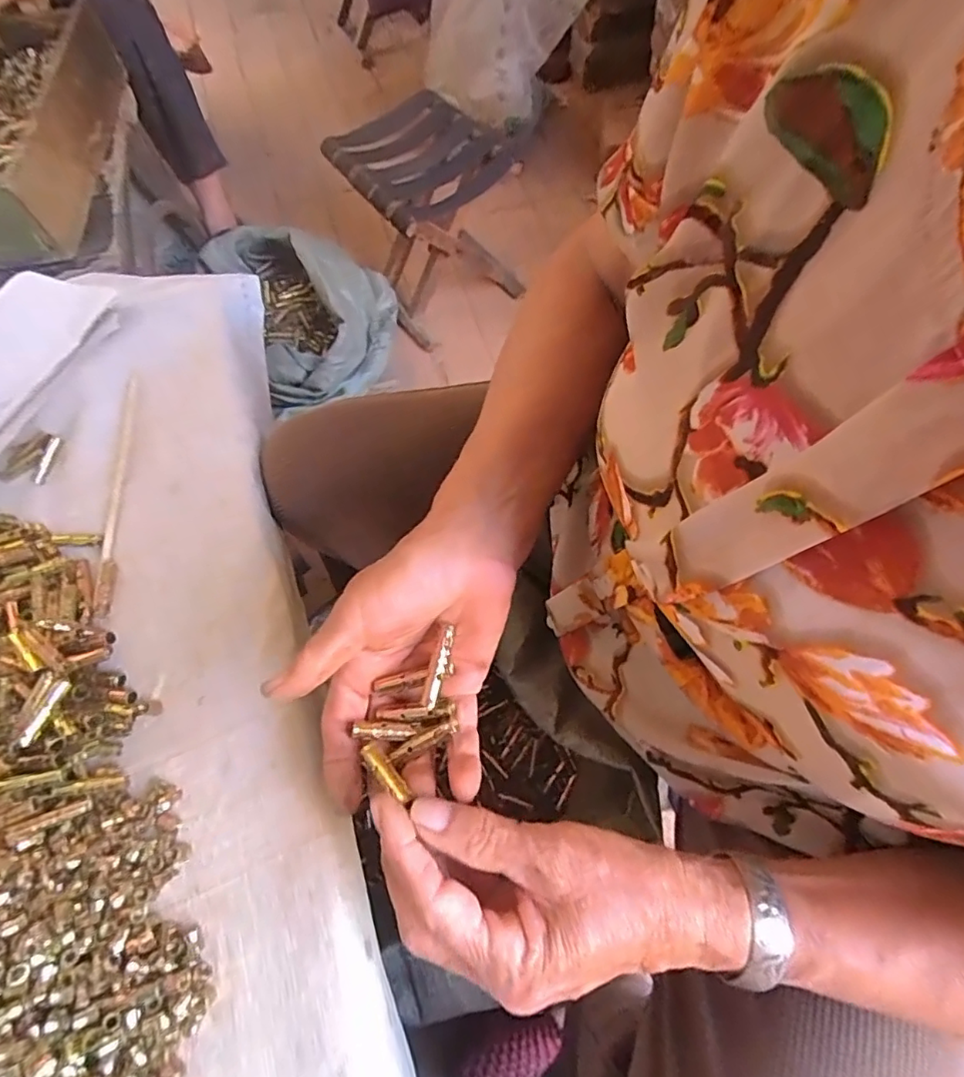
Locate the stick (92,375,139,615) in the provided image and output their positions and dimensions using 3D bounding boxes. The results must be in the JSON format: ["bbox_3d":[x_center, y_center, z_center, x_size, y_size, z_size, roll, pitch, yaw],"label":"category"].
[{"bbox_3d":[-0.276,-0.039,0.423,0.014,0.010,0.197,-8,66,-1],"label":"stick"}]

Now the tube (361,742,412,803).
[{"bbox_3d":[-0.046,0.111,0.269,0.008,0.005,0.039,-45,44,-16],"label":"tube"}]

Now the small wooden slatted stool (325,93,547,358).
[{"bbox_3d":[-0.112,-0.628,1.128,0.254,0.298,0.290,-36,69,-12],"label":"small wooden slatted stool"}]

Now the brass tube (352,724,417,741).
[{"bbox_3d":[-0.049,0.100,0.289,0.029,0.004,0.007,7,67,-9],"label":"brass tube"}]

